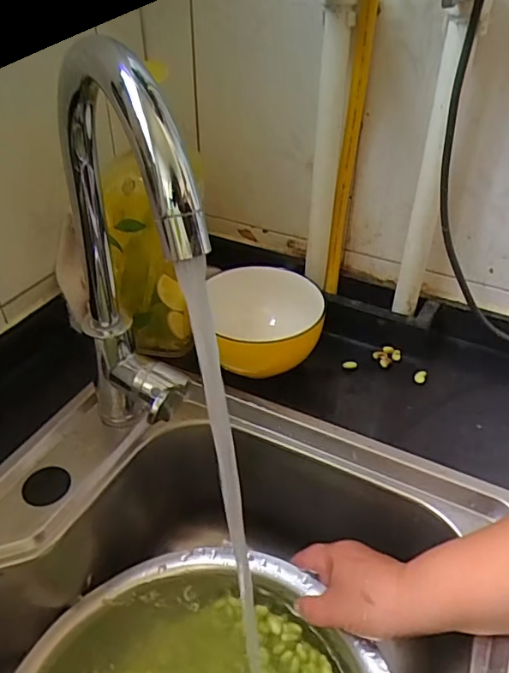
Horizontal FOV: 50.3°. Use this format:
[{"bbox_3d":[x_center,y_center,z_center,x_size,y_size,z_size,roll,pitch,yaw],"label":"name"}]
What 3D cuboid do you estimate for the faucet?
[{"bbox_3d":[-0.080,-0.004,0.367,0.060,0.338,0.197,-12,41,-15],"label":"faucet"}]

